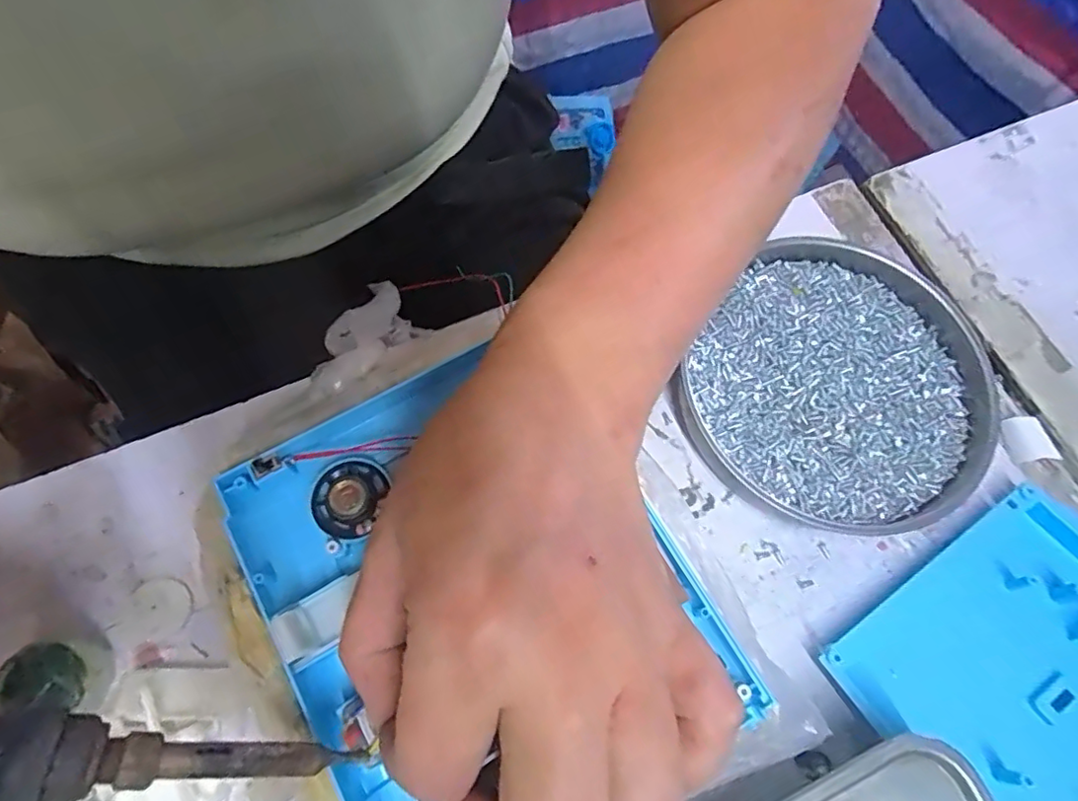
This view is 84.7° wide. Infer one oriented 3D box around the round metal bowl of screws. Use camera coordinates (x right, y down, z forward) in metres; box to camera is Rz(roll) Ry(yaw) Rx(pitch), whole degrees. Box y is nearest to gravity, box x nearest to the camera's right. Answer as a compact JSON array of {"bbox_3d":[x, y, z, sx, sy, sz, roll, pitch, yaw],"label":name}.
[{"bbox_3d":[0.139,-0.007,0.271,0.128,0.027,0.129,1,69,-2],"label":"round metal bowl of screws"}]

